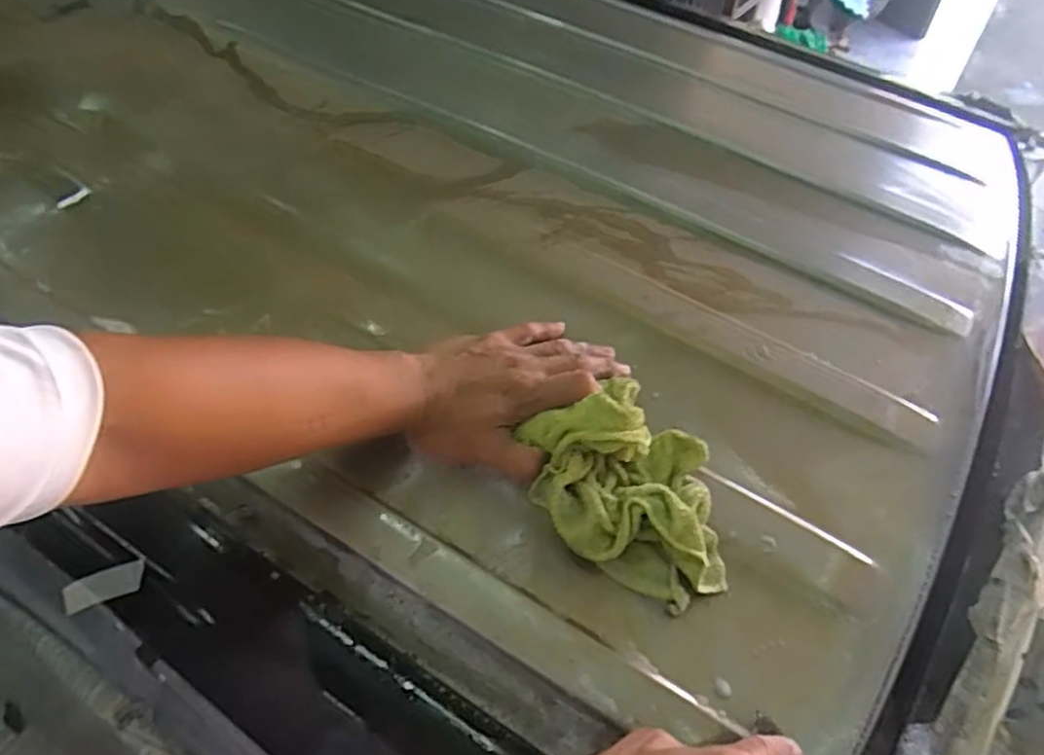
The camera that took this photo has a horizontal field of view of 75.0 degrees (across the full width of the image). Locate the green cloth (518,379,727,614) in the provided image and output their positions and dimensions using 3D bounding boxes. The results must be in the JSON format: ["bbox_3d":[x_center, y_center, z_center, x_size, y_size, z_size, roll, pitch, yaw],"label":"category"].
[{"bbox_3d":[0.070,0.061,0.459,0.119,0.076,0.146,-2,48,-5],"label":"green cloth"}]

